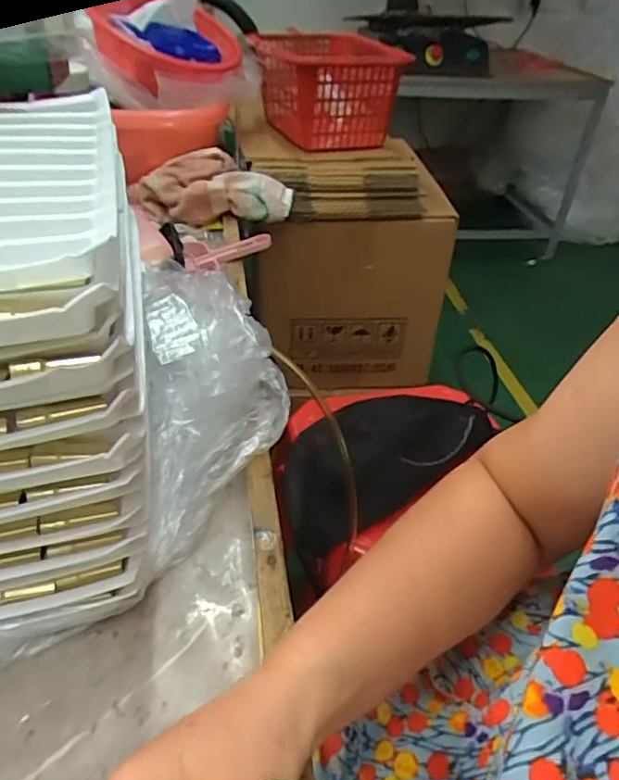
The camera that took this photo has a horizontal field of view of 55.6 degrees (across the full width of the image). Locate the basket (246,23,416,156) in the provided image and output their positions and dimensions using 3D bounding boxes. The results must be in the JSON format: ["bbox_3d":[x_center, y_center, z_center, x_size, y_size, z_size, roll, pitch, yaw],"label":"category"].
[{"bbox_3d":[0.016,-0.464,0.911,0.177,0.127,0.205,-15,41,-24],"label":"basket"}]

